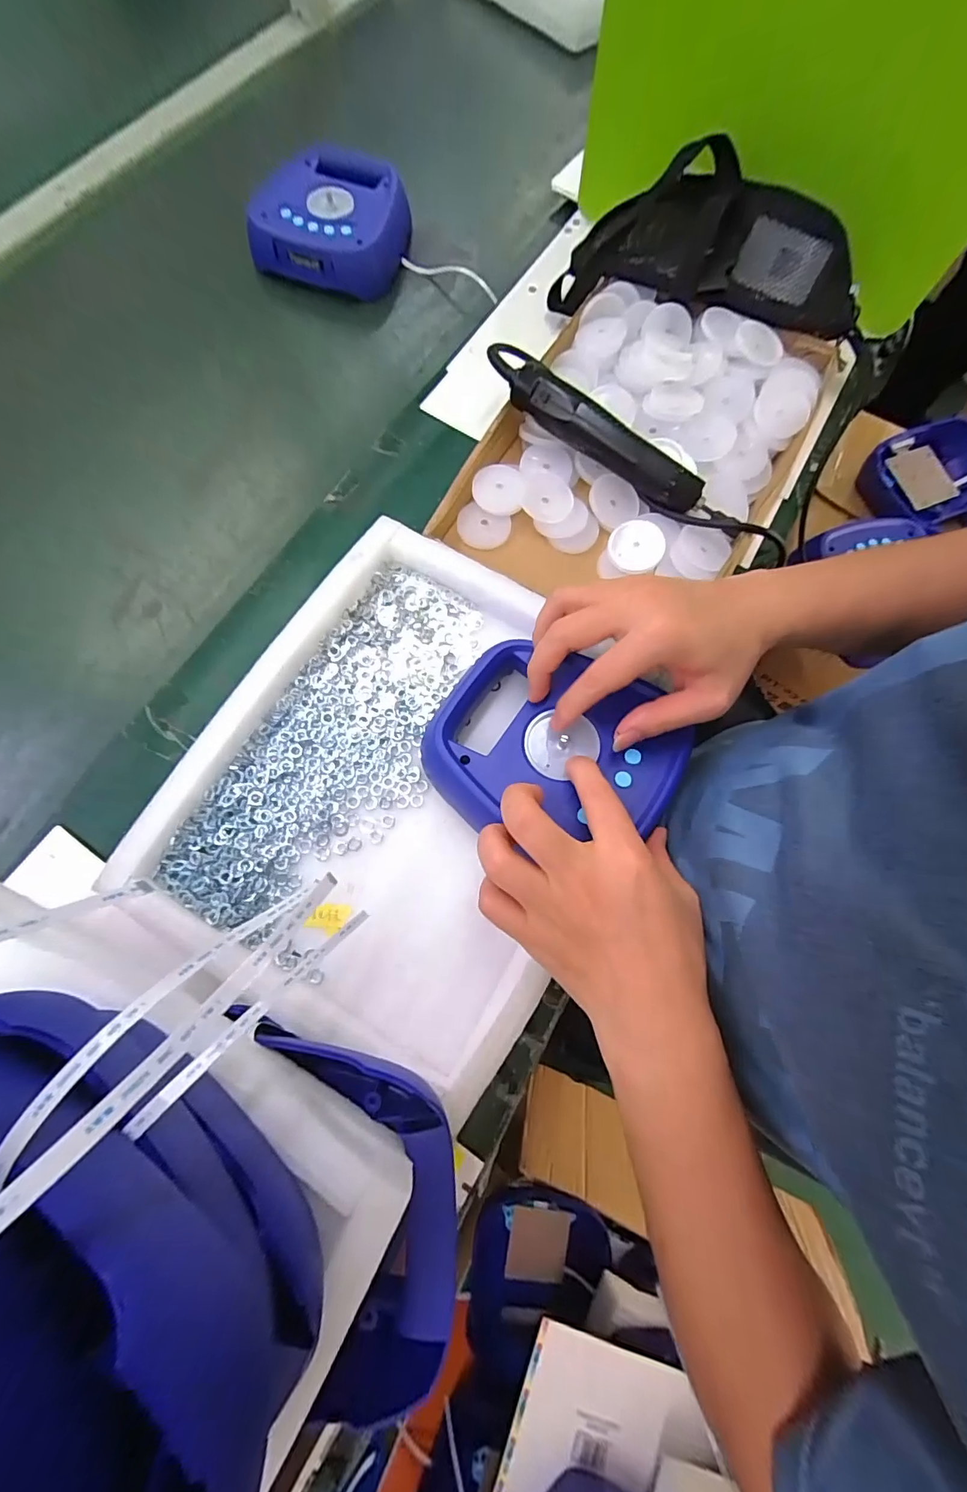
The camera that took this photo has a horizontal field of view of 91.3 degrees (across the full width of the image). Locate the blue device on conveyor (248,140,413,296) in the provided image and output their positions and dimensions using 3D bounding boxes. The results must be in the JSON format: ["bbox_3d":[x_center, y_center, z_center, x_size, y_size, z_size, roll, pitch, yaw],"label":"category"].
[{"bbox_3d":[-0.171,-0.606,0.549,0.165,0.052,0.165,1,78,-3],"label":"blue device on conveyor"}]

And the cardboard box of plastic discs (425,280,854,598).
[{"bbox_3d":[0.152,-0.296,0.464,0.283,0.057,0.391,27,75,11],"label":"cardboard box of plastic discs"}]

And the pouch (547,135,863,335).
[{"bbox_3d":[0.229,-0.496,0.478,0.299,0.077,0.094,12,74,1],"label":"pouch"}]

